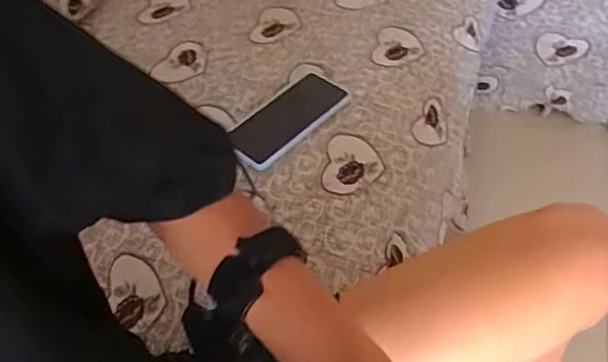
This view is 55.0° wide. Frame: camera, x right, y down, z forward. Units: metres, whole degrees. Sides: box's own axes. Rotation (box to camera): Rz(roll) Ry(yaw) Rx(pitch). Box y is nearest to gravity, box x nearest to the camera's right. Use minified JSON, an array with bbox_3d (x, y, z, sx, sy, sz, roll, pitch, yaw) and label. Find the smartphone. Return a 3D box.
[{"bbox_3d":[-0.023,-0.081,0.751,0.165,0.007,0.091,-39,56,-23],"label":"smartphone"}]

